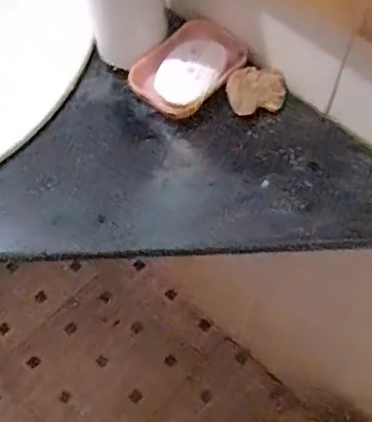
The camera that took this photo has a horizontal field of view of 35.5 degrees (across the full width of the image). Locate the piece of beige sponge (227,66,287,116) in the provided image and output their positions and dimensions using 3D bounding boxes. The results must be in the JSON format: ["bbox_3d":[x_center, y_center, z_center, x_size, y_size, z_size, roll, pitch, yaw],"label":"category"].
[{"bbox_3d":[0.065,-0.110,0.525,0.054,0.017,0.038,-10,60,-6],"label":"piece of beige sponge"}]

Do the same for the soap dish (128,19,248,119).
[{"bbox_3d":[0.006,-0.132,0.530,0.067,0.022,0.100,40,67,20],"label":"soap dish"}]

